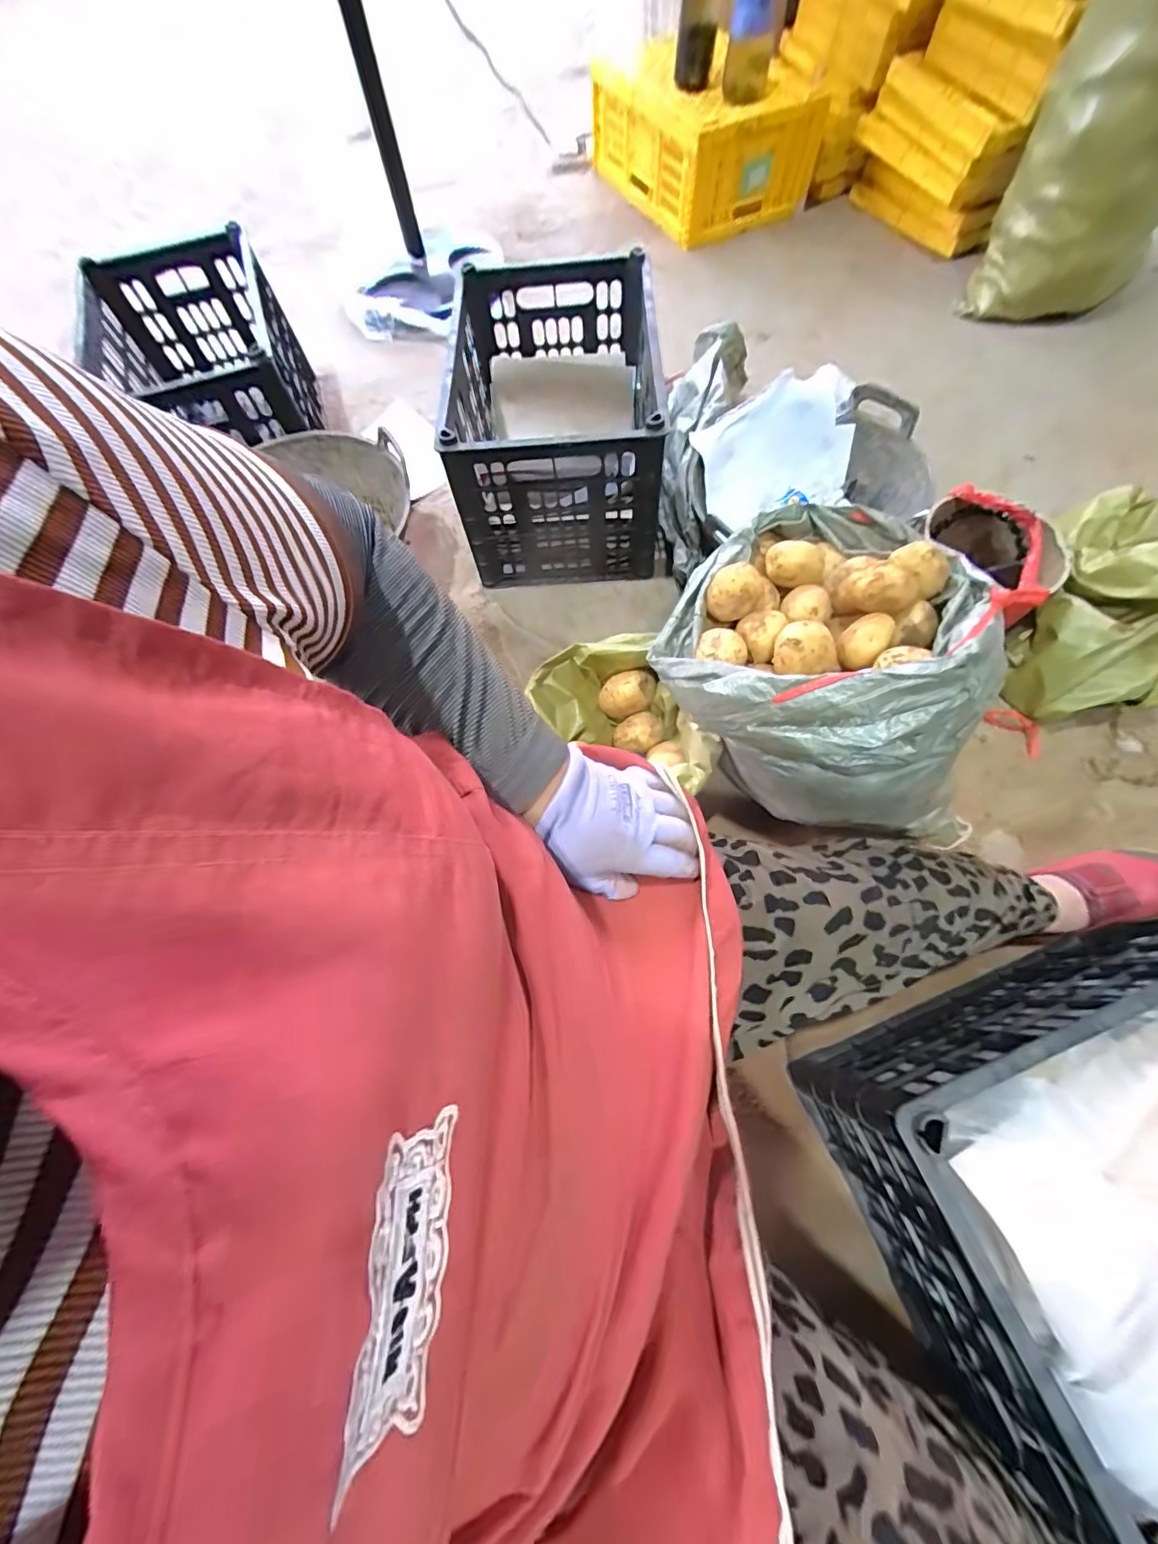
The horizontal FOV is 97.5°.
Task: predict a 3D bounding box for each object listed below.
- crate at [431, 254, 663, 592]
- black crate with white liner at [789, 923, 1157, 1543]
[{"bbox_3d":[-0.038,-0.640,0.952,0.334,0.299,0.473,-2,68,2],"label":"crate"},{"bbox_3d":[0.539,0.378,0.492,0.470,0.281,0.319,-21,68,-6],"label":"black crate with white liner"}]

